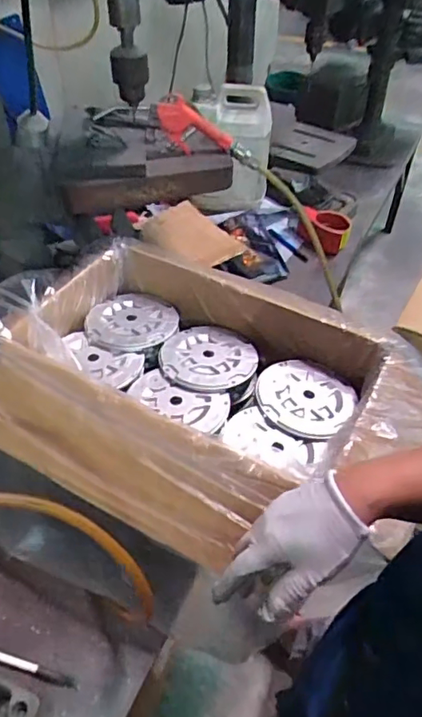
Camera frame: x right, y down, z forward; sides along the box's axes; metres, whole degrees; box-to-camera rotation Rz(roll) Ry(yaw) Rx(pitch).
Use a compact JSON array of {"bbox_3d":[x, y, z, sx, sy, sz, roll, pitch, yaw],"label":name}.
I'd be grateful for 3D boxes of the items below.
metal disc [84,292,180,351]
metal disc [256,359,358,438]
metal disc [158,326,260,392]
[{"bbox_3d":[-0.121,-0.059,0.829,0.134,0.008,0.126,0,46,0],"label":"metal disc"},{"bbox_3d":[0.125,0.050,0.727,0.124,0.010,0.122,0,46,0],"label":"metal disc"},{"bbox_3d":[-0.003,-0.002,0.782,0.133,0.010,0.125,0,46,0],"label":"metal disc"}]

